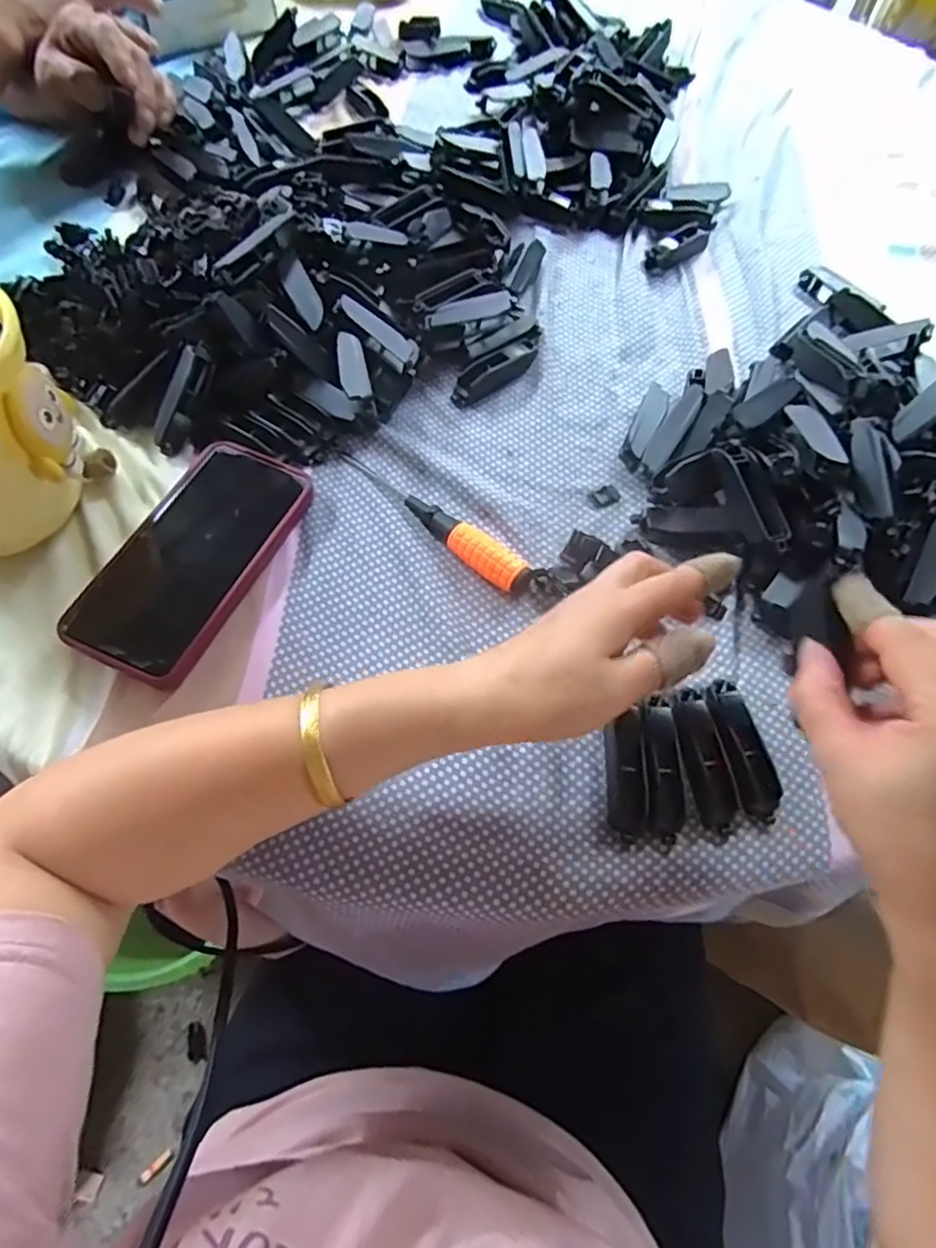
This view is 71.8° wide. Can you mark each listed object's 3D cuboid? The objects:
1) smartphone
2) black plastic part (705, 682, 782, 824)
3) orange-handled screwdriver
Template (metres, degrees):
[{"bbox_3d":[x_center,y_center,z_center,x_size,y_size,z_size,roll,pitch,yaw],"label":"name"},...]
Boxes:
[{"bbox_3d":[-0.163,-0.043,0.386,0.078,0.016,0.158,22,65,10],"label":"smartphone"},{"bbox_3d":[0.145,0.065,0.343,0.021,0.017,0.074,-13,64,-7],"label":"black plastic part"},{"bbox_3d":[-0.024,-0.068,0.405,0.157,0.020,0.020,40,69,17],"label":"orange-handled screwdriver"}]

